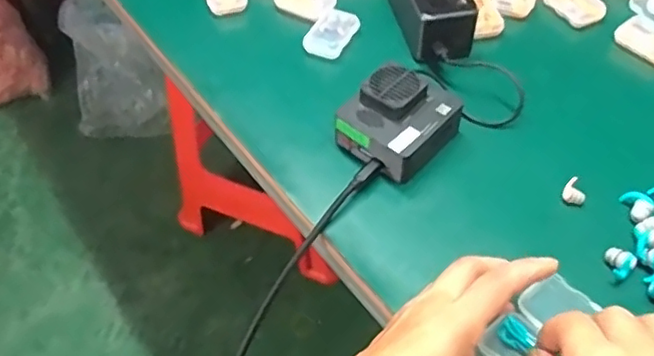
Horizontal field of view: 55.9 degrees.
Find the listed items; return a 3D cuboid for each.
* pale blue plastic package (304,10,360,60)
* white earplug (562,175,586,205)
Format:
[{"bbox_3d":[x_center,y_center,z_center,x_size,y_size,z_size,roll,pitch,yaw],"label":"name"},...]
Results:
[{"bbox_3d":[0.004,-0.133,0.570,0.036,0.012,0.053,21,54,17],"label":"pale blue plastic package"},{"bbox_3d":[0.184,0.010,0.455,0.016,0.009,0.018,24,55,19],"label":"white earplug"}]

